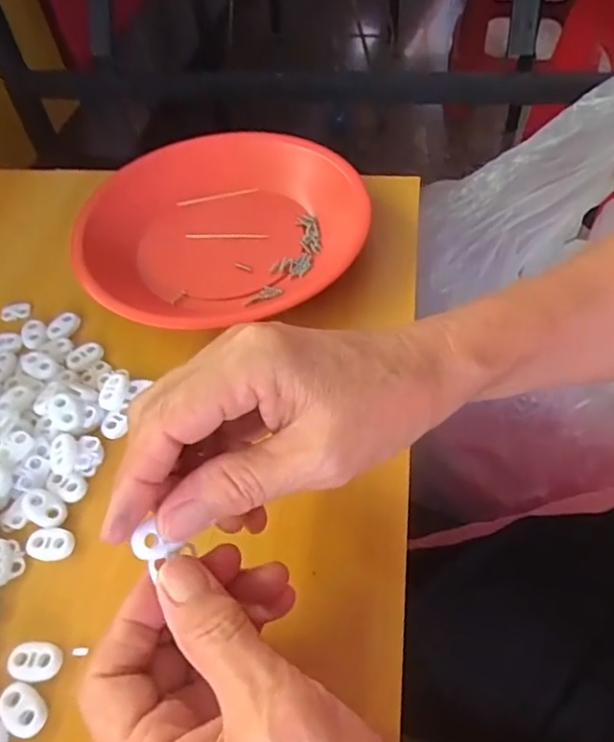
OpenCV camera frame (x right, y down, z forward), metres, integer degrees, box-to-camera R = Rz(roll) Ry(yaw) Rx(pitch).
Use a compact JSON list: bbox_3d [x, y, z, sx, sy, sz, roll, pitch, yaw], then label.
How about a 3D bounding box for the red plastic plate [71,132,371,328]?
[{"bbox_3d":[-0.055,-0.100,0.398,0.184,0.030,0.189,-1,52,4],"label":"red plastic plate"}]

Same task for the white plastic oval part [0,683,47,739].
[{"bbox_3d":[-0.117,0.139,0.237,0.021,0.004,0.014,34,62,27],"label":"white plastic oval part"}]

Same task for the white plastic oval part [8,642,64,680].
[{"bbox_3d":[-0.117,0.125,0.249,0.022,0.006,0.015,1,53,6],"label":"white plastic oval part"}]

